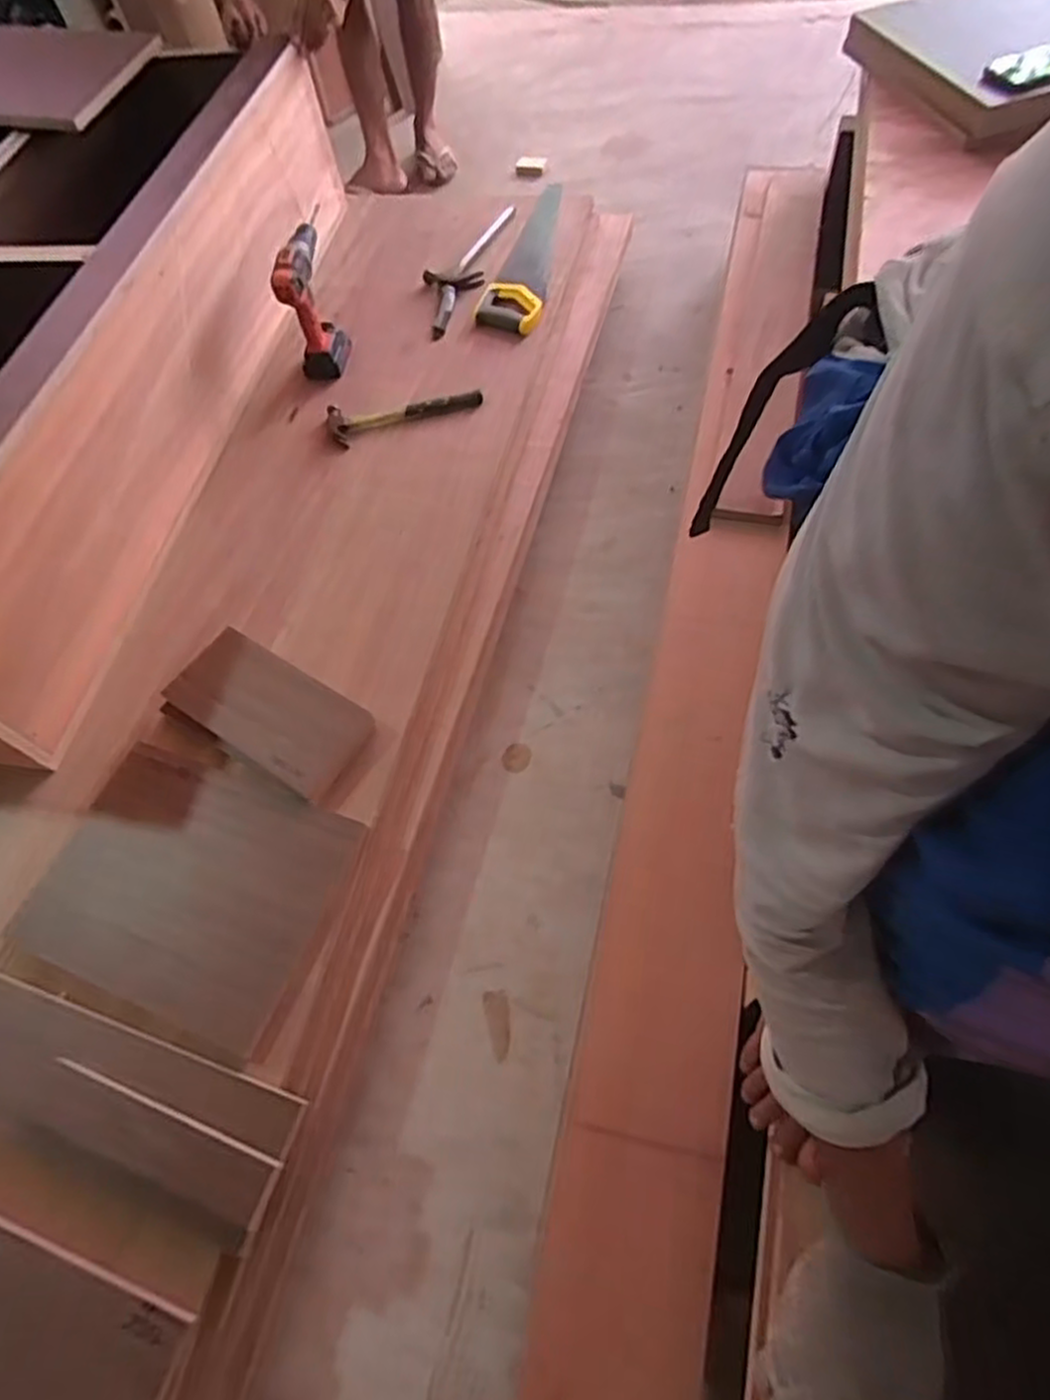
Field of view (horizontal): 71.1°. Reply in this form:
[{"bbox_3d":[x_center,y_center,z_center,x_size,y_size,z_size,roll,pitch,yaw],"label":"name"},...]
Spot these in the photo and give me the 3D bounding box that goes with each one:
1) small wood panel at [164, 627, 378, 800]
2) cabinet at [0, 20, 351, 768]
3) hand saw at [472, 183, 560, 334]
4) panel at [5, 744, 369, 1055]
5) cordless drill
[{"bbox_3d":[-0.370,0.012,1.068,0.307,0.026,0.147,29,80,21],"label":"small wood panel"},{"bbox_3d":[-0.915,-0.682,1.312,0.723,0.361,1.518,5,60,10],"label":"cabinet"},{"bbox_3d":[-0.010,-0.975,1.609,0.144,0.034,0.521,2,60,8],"label":"hand saw"},{"bbox_3d":[-0.433,0.238,0.961,0.376,0.022,0.297,18,63,14],"label":"panel"},{"bbox_3d":[-0.418,-0.784,1.440,0.095,0.215,0.171,-9,59,1],"label":"cordless drill"}]

